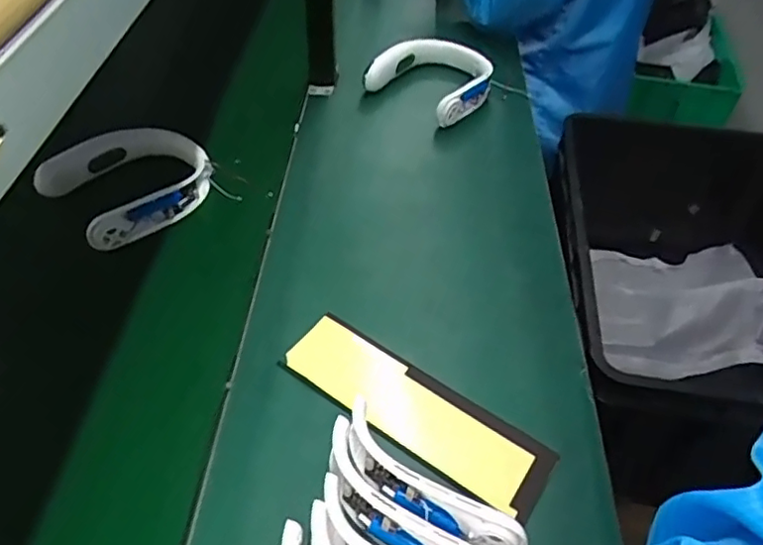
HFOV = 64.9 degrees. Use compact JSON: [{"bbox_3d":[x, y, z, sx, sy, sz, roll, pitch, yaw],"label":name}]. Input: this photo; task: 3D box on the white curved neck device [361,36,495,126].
[{"bbox_3d":[0.101,-0.345,1.050,0.180,0.068,0.204,32,52,23],"label":"white curved neck device"}]

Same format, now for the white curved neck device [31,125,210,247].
[{"bbox_3d":[-0.348,-0.135,0.834,0.185,0.051,0.199,38,55,27],"label":"white curved neck device"}]

